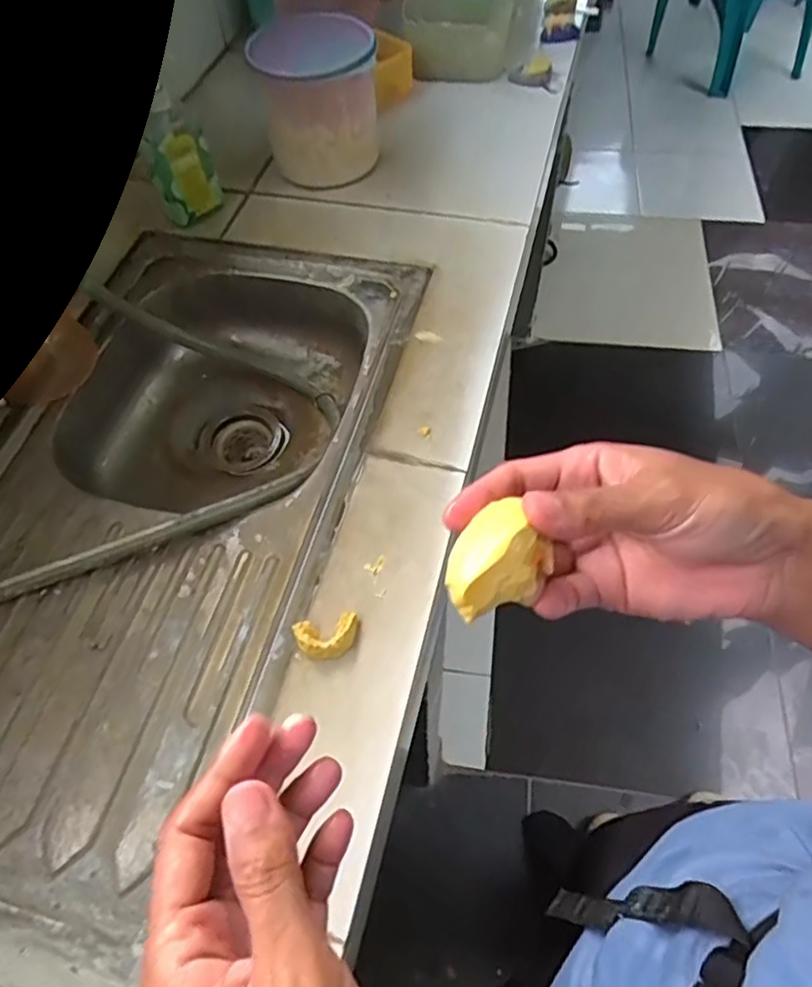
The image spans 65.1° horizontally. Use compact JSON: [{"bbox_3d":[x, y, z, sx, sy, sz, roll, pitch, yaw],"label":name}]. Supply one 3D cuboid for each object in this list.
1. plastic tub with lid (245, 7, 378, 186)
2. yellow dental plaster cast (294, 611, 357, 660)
[{"bbox_3d":[-0.117,-0.533,0.872,0.158,0.158,0.155,-10,58,-2],"label":"plastic tub with lid"},{"bbox_3d":[-0.067,0.122,0.543,0.052,0.022,0.037,-11,58,-3],"label":"yellow dental plaster cast"}]

